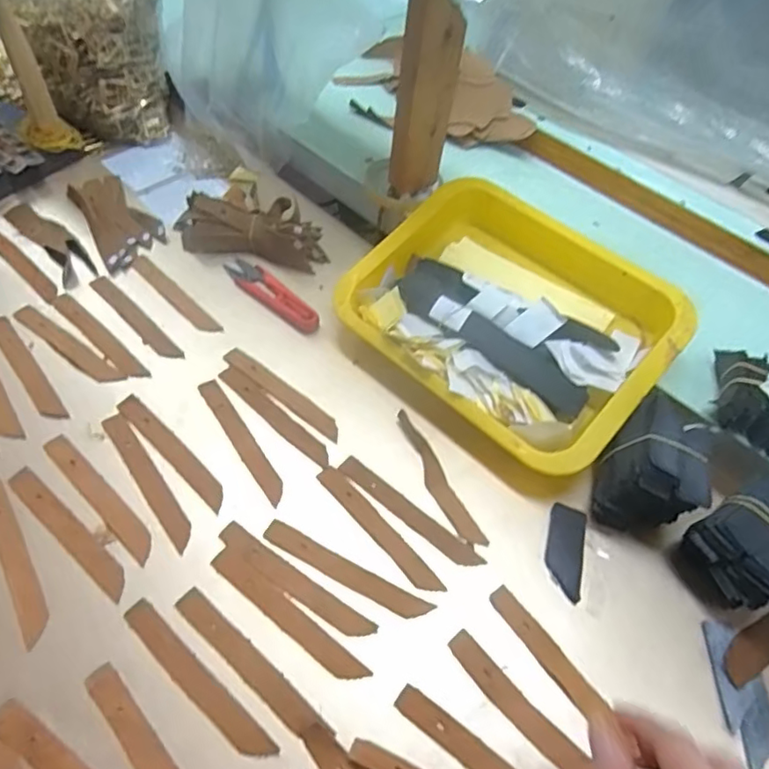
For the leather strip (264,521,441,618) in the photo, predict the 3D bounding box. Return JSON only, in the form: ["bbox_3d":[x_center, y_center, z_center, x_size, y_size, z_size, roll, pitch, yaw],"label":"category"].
[{"bbox_3d":[-0.026,0.127,0.401,0.123,0.004,0.017,25,54,13],"label":"leather strip"}]

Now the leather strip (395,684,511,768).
[{"bbox_3d":[0.060,0.221,0.339,0.122,0.004,0.015,32,56,17],"label":"leather strip"}]

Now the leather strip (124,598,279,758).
[{"bbox_3d":[-0.114,0.180,0.357,0.124,0.004,0.016,36,58,20],"label":"leather strip"}]

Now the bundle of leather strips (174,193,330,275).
[{"bbox_3d":[-0.133,-0.155,0.579,0.145,0.033,0.062,10,53,1],"label":"bundle of leather strips"}]

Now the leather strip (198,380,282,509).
[{"bbox_3d":[-0.112,0.043,0.460,0.016,0.005,0.122,-28,61,-24],"label":"leather strip"}]

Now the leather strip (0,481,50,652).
[{"bbox_3d":[-0.248,0.114,0.391,0.018,0.006,0.123,-26,60,-23],"label":"leather strip"}]

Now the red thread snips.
[{"bbox_3d":[-0.105,-0.085,0.547,0.116,0.007,0.029,37,58,20],"label":"red thread snips"}]

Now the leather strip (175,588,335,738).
[{"bbox_3d":[-0.084,0.172,0.364,0.122,0.005,0.017,35,56,21],"label":"leather strip"}]

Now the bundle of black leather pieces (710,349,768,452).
[{"bbox_3d":[0.296,0.010,0.469,0.059,0.037,0.088,23,54,11],"label":"bundle of black leather pieces"}]

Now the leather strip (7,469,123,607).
[{"bbox_3d":[-0.217,0.101,0.405,0.122,0.004,0.016,38,57,17],"label":"leather strip"}]

